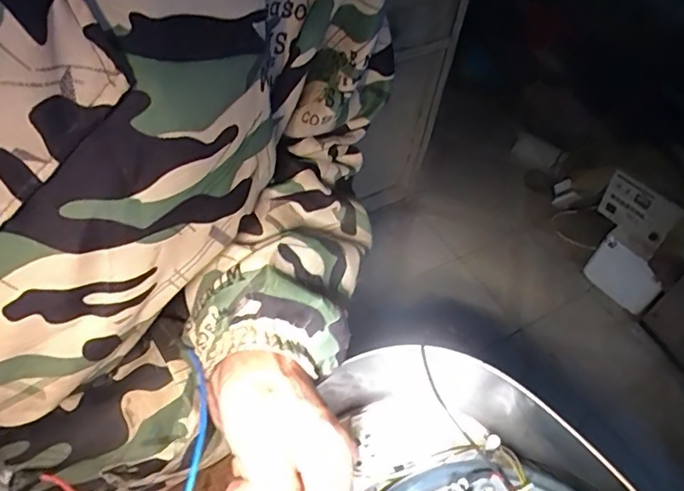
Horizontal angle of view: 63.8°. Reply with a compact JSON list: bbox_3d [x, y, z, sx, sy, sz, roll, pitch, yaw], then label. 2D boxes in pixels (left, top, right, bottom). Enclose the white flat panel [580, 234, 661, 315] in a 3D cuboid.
[{"bbox_3d":[0.690,0.078,1.366,0.019,0.177,0.174,-22,56,-20],"label":"white flat panel"}]

